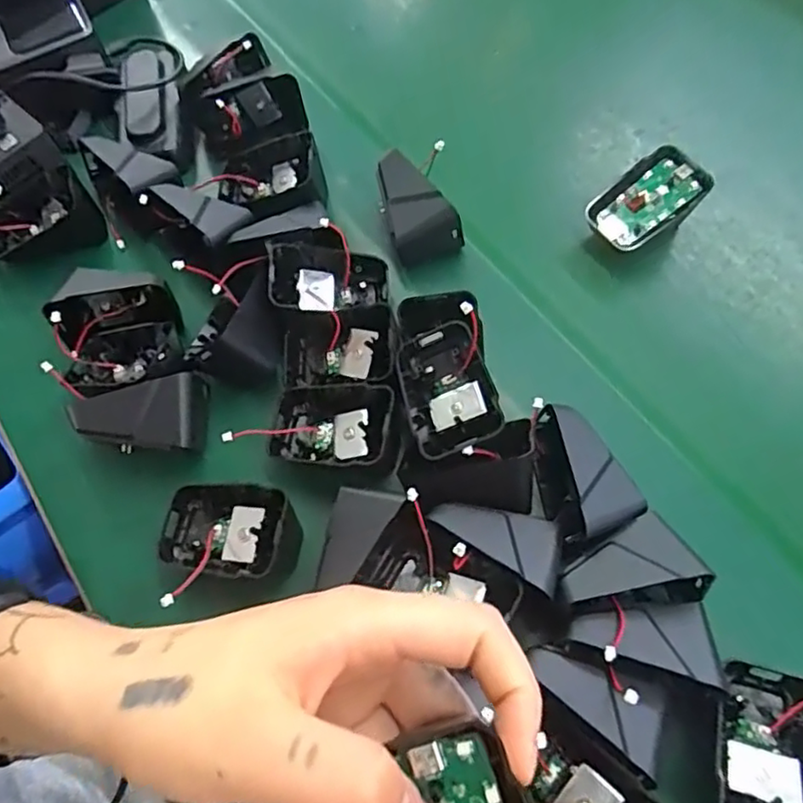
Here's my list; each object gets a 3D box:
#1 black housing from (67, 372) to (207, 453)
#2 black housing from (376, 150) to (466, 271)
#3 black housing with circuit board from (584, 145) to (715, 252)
[{"bbox_3d":[-0.135,0.015,0.342,0.066,0.045,0.039,-23,66,-9],"label":"black housing"},{"bbox_3d":[0.011,-0.121,0.392,0.044,0.041,0.053,-11,65,-4],"label":"black housing"},{"bbox_3d":[0.154,-0.123,0.402,0.069,0.041,0.042,-30,67,-12],"label":"black housing with circuit board"}]

